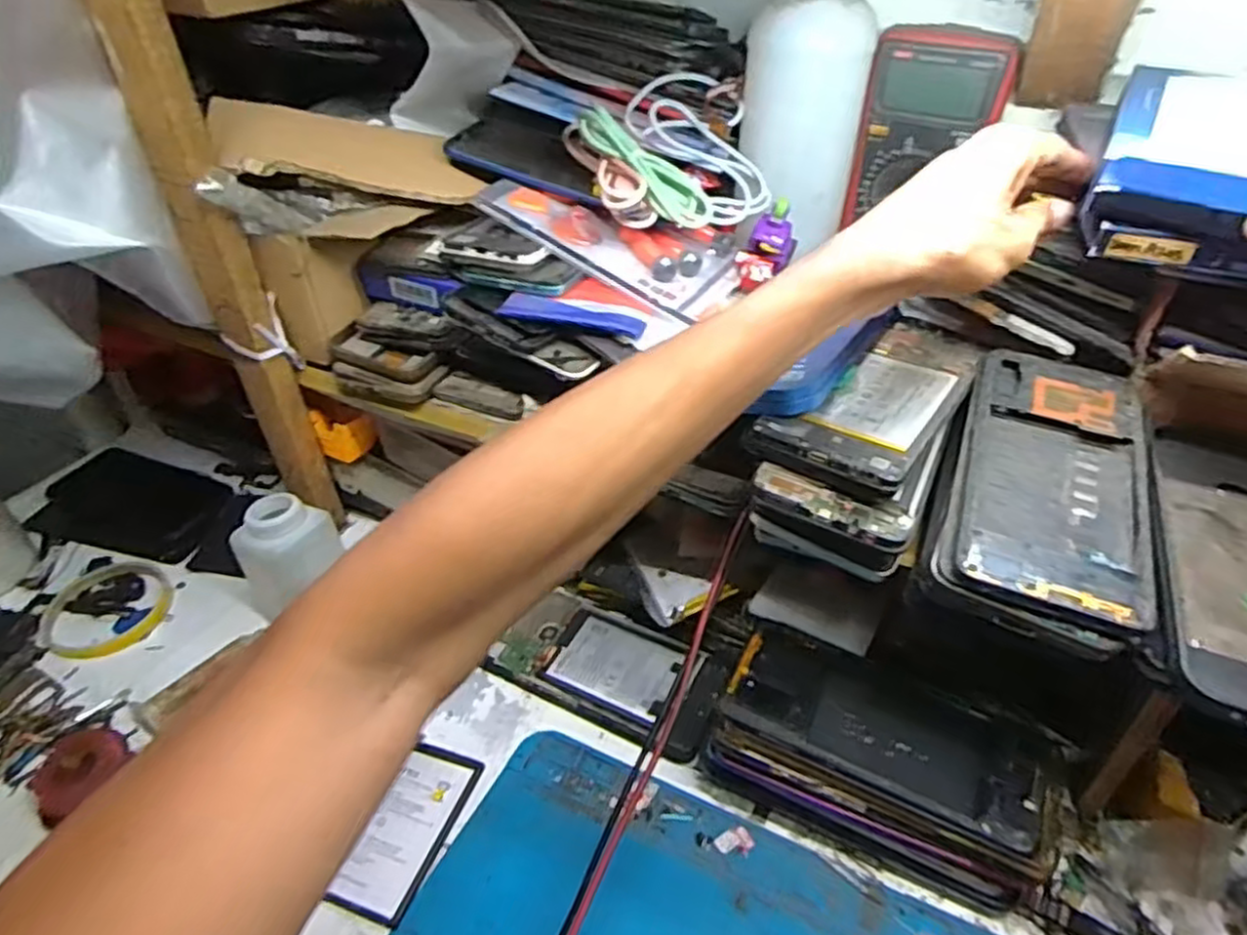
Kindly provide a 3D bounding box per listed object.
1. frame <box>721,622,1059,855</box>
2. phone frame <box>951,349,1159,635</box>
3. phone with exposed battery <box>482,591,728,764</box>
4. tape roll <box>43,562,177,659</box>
[{"bbox_3d":[0.134,0.132,0.379,0.154,0.010,0.069,19,43,24],"label":"frame"},{"bbox_3d":[0.197,0.003,0.333,0.078,0.008,0.155,17,51,15],"label":"phone frame"},{"bbox_3d":[-0.007,0.131,0.484,0.146,0.015,0.077,19,43,24],"label":"phone with exposed battery"},{"bbox_3d":[-0.384,0.105,0.549,0.086,0.011,0.084,-1,39,1],"label":"tape roll"}]

